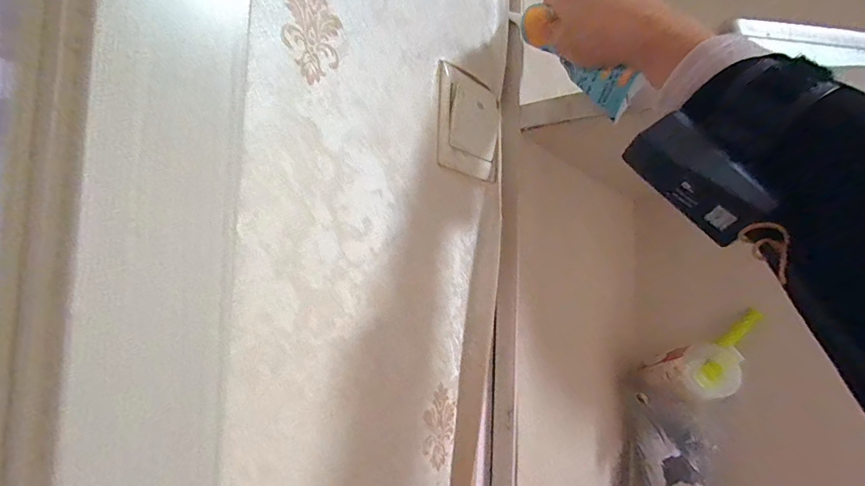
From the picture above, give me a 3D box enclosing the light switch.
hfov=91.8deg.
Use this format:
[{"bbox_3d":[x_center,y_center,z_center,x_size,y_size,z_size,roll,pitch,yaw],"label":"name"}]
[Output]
[{"bbox_3d":[0.034,-0.104,0.368,0.009,0.084,0.082,0,-4,40],"label":"light switch"}]

